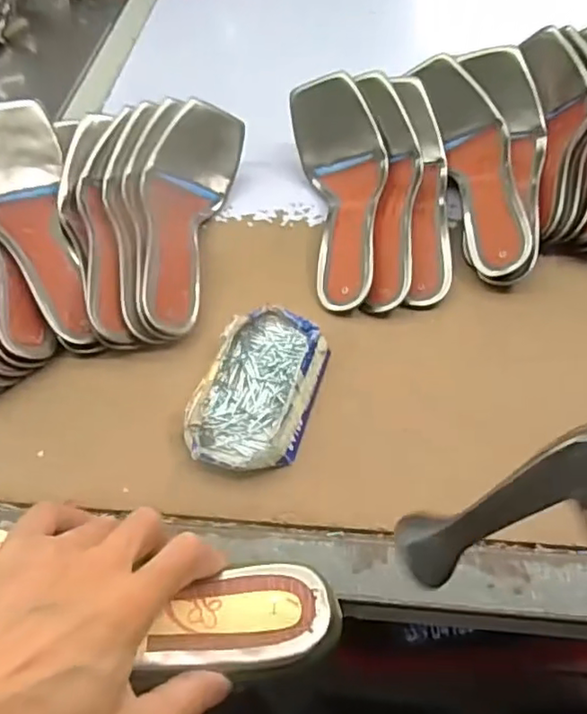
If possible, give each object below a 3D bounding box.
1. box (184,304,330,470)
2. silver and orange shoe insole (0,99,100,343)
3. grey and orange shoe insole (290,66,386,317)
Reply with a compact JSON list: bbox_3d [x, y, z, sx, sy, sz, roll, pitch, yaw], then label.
[{"bbox_3d":[-0.023,0.021,0.439,0.076,0.030,0.137,12,55,14],"label":"box"},{"bbox_3d":[-0.216,-0.111,0.503,0.072,0.046,0.225,-20,71,-10],"label":"silver and orange shoe insole"},{"bbox_3d":[0.044,-0.146,0.537,0.082,0.059,0.235,-4,66,2],"label":"grey and orange shoe insole"}]

